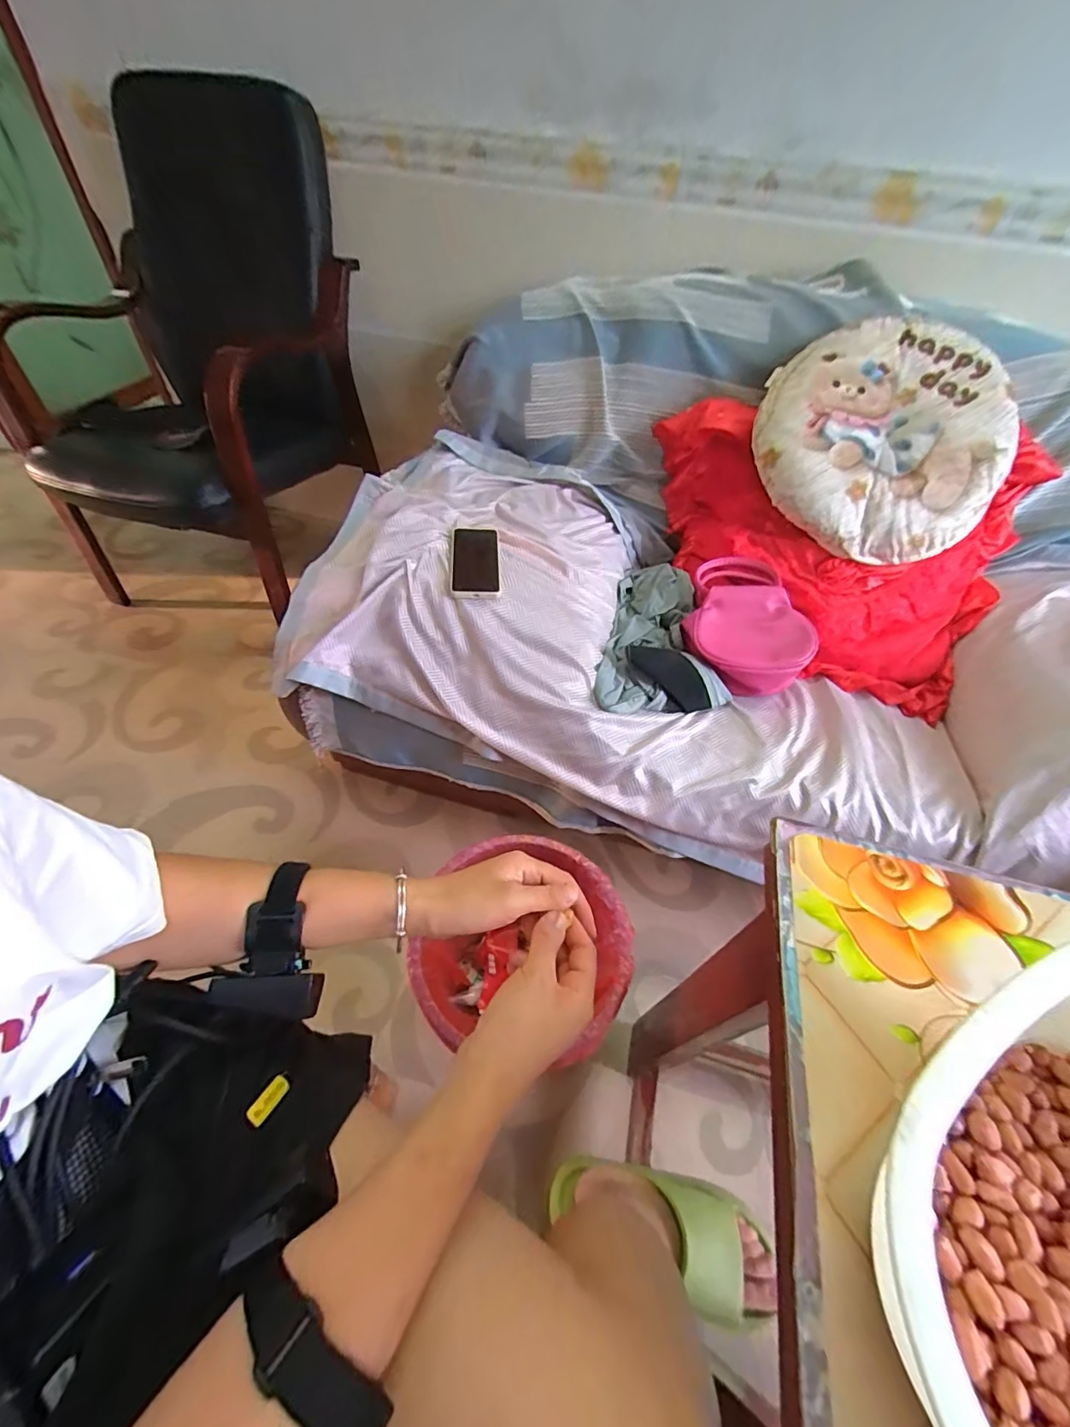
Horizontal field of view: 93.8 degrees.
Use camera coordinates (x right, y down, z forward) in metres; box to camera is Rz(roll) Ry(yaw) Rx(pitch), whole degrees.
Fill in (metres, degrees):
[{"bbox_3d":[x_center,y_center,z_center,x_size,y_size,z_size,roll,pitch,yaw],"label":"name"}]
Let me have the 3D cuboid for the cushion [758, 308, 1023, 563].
[{"bbox_3d":[0.551,-0.440,0.801,0.371,0.048,0.363,0,90,11],"label":"cushion"}]

